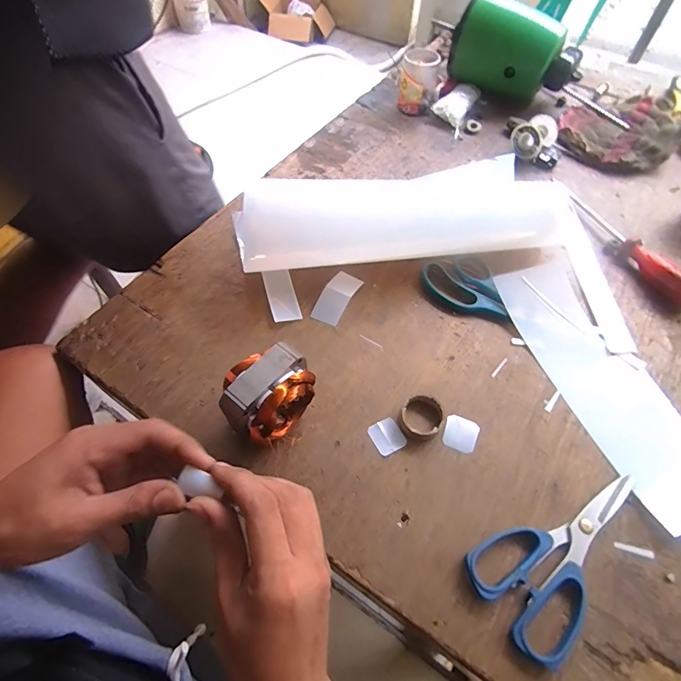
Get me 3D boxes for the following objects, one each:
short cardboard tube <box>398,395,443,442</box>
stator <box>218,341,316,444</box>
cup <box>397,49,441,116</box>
[{"bbox_3d":[0.078,0.075,0.381,0.039,0.014,0.041,0,58,-1],"label":"short cardboard tube"},{"bbox_3d":[-0.064,0.049,0.351,0.053,0.072,0.077,36,64,19],"label":"stator"},{"bbox_3d":[0.131,-0.434,0.660,0.060,0.072,0.060,11,59,6],"label":"cup"}]

